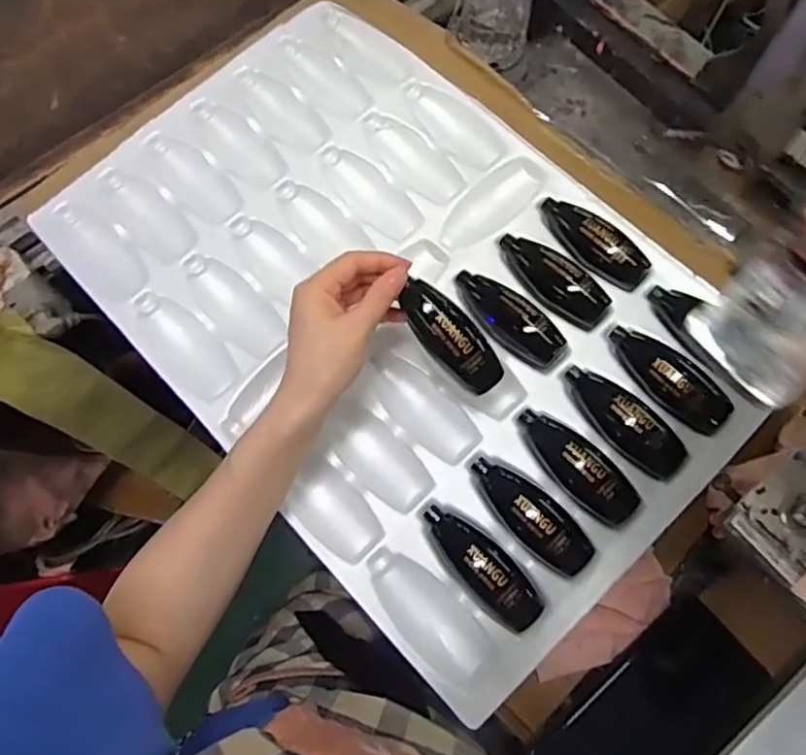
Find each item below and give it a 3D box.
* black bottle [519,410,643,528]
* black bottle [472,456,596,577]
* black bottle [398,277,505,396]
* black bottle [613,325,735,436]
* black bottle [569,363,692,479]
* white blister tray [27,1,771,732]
[{"bbox_3d":[0.128,0.059,0.447,0.039,0.026,0.101,-43,77,-10],"label":"black bottle"},{"bbox_3d":[0.091,0.095,0.440,0.100,0.024,0.038,42,79,12],"label":"black bottle"},{"bbox_3d":[0.035,-0.029,0.443,0.032,0.033,0.090,-41,94,-11],"label":"black bottle"},{"bbox_3d":[0.194,-0.002,0.462,0.035,0.022,0.101,-36,60,-10],"label":"black bottle"},{"bbox_3d":[0.164,0.027,0.456,0.037,0.022,0.102,-36,76,-9],"label":"black bottle"},{"bbox_3d":[-0.009,-0.068,0.511,0.359,0.037,0.545,-41,77,-10],"label":"white blister tray"}]

